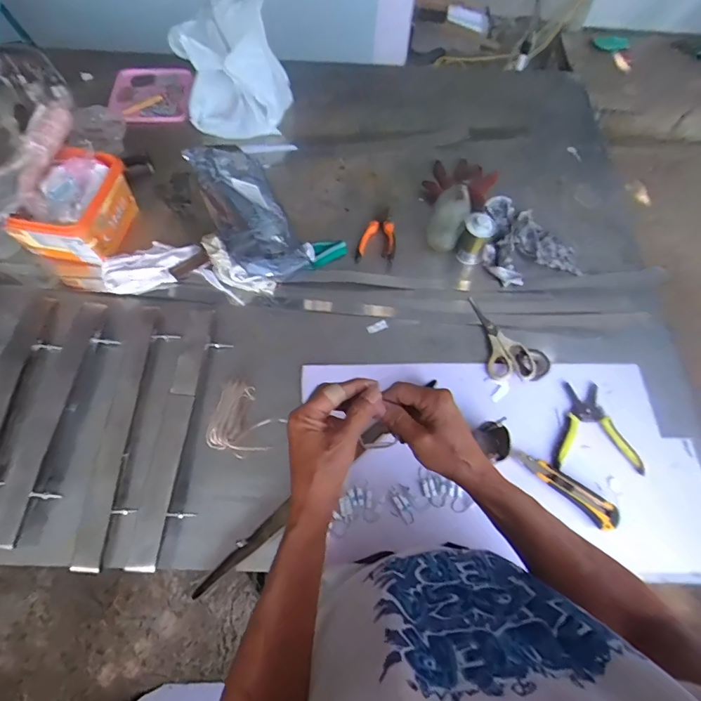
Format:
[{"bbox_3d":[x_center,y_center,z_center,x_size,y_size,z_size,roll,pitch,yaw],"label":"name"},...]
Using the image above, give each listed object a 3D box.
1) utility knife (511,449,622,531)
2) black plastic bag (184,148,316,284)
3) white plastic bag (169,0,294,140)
[{"bbox_3d":[0.328,0.207,0.618,0.167,0.020,0.033,38,69,15],"label":"utility knife"},{"bbox_3d":[-0.220,-0.307,0.816,0.153,0.080,0.388,-26,68,-14],"label":"black plastic bag"},{"bbox_3d":[-0.276,-0.667,0.943,0.248,0.168,0.296,-9,65,-6],"label":"white plastic bag"}]

